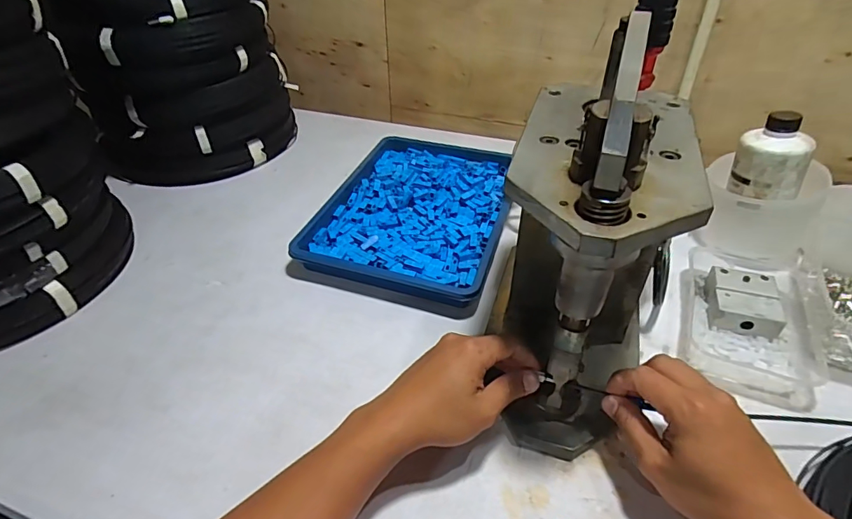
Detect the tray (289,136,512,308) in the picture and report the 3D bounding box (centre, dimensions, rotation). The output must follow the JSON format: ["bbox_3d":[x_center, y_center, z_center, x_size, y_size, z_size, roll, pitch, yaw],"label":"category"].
[{"bbox_3d":[-0.005,-0.074,0.658,0.240,0.033,0.325,13,42,15],"label":"tray"}]

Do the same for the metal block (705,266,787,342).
[{"bbox_3d":[0.348,0.046,0.512,0.067,0.033,0.069,13,43,15],"label":"metal block"}]

